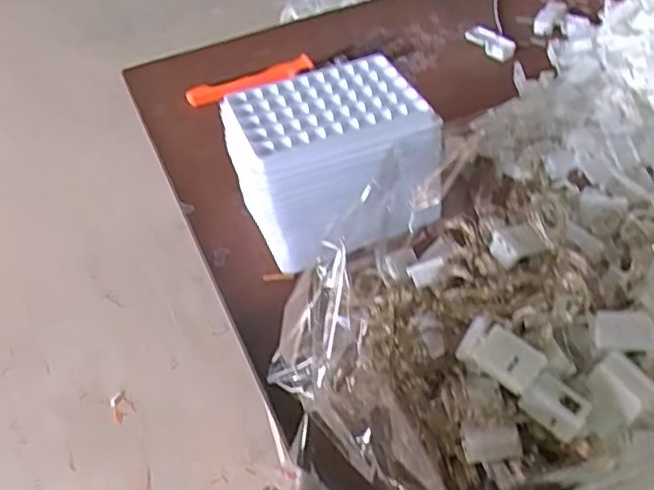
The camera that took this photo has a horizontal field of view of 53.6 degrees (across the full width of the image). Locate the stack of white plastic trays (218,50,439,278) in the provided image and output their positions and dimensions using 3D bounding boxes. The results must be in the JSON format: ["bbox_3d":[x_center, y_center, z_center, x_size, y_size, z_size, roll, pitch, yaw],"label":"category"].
[{"bbox_3d":[0.002,-0.057,0.465,0.131,0.099,0.096,-16,44,-9],"label":"stack of white plastic trays"}]

